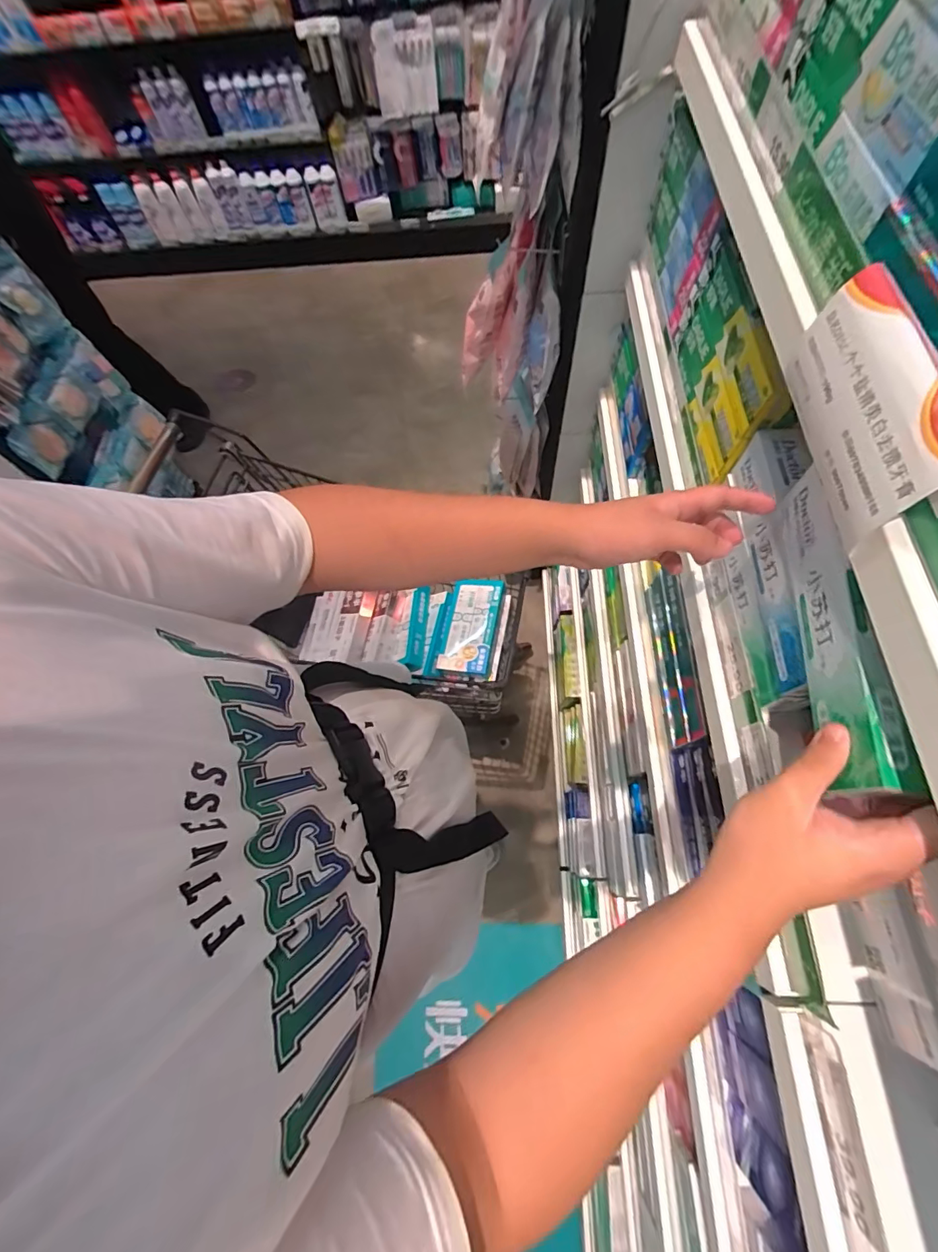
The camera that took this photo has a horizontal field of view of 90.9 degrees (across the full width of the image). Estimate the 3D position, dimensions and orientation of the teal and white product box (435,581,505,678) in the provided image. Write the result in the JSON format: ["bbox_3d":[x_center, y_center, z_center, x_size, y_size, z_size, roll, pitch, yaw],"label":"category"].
[{"bbox_3d":[0.001,0.004,1.009,0.114,0.030,0.219,8,67,7],"label":"teal and white product box"}]

